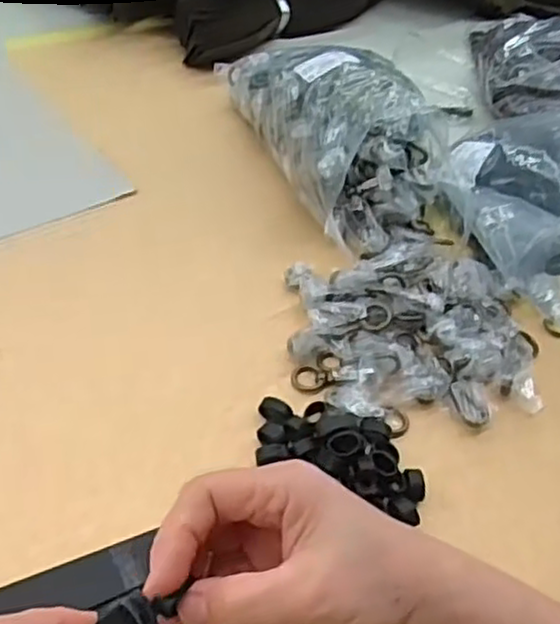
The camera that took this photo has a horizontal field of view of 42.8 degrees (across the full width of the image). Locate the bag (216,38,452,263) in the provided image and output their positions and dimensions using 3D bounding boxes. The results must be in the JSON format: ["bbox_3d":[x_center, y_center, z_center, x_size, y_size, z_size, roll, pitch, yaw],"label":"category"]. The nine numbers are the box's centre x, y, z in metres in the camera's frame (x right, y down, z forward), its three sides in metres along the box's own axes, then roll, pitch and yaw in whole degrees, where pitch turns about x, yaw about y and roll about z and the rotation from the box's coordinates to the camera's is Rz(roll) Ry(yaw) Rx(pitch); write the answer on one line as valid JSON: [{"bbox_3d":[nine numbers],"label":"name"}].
[{"bbox_3d":[0.059,-0.174,0.632,0.135,0.101,0.265,-9,47,-19],"label":"bag"}]

